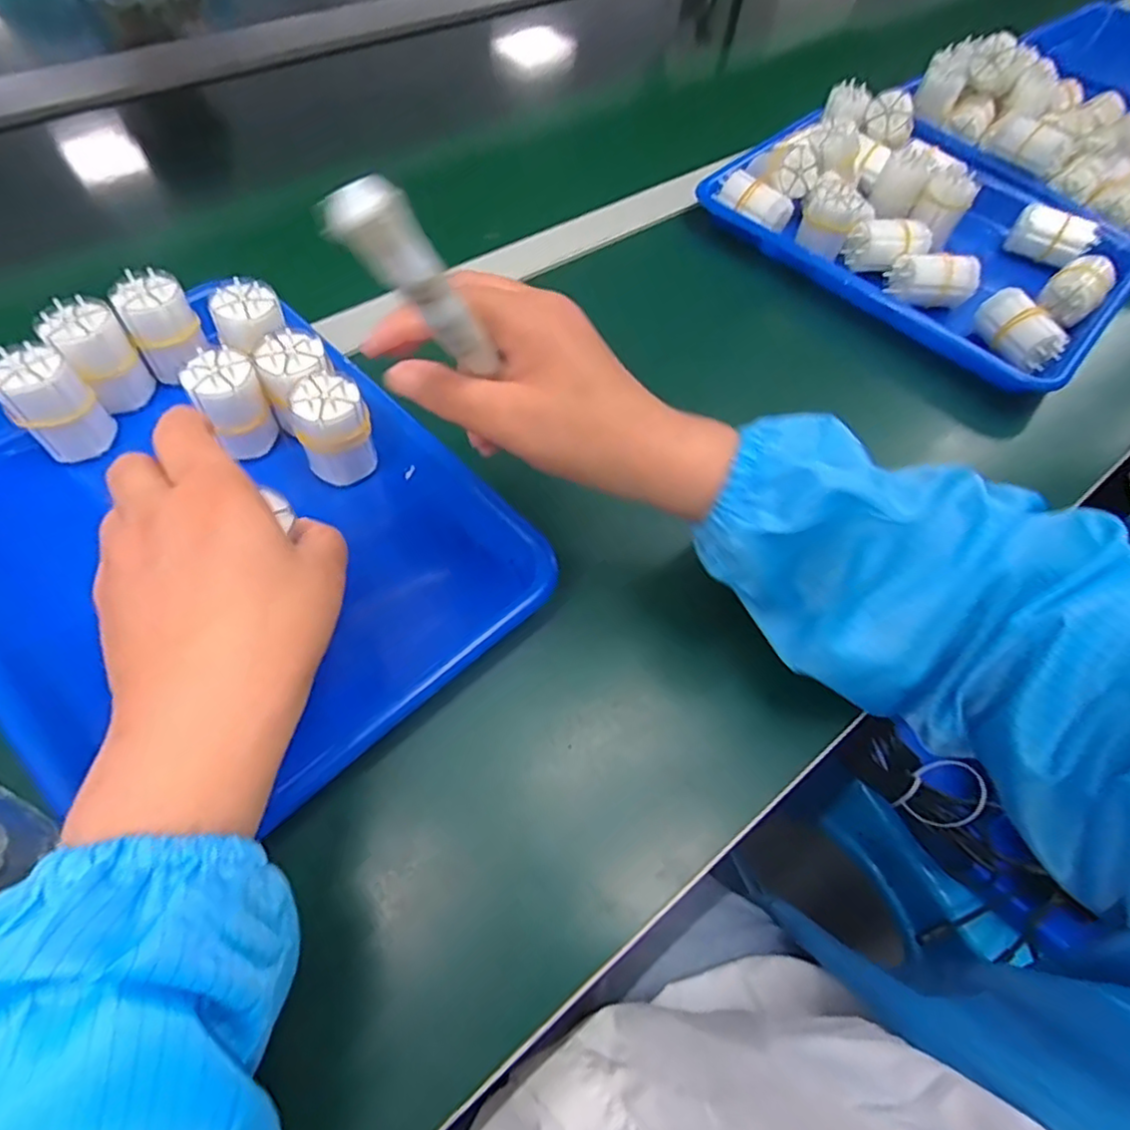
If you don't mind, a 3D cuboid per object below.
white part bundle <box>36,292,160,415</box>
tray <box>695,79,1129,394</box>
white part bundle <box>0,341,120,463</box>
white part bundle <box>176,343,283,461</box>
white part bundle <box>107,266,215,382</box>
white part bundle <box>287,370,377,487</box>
[{"bbox_3d":[-0.281,-0.126,0.388,0.042,0.057,0.040,-35,68,-23],"label":"white part bundle"},{"bbox_3d":[0.322,-0.303,0.561,0.314,0.072,0.278,41,64,19],"label":"tray"},{"bbox_3d":[-0.290,-0.091,0.368,0.038,0.058,0.032,-30,66,-21],"label":"white part bundle"},{"bbox_3d":[-0.194,-0.093,0.380,0.037,0.060,0.031,-31,66,-21],"label":"white part bundle"},{"bbox_3d":[-0.248,-0.146,0.404,0.042,0.054,0.046,-30,66,-21],"label":"white part bundle"},{"bbox_3d":[-0.135,-0.080,0.378,0.040,0.056,0.035,-16,61,-14],"label":"white part bundle"}]

